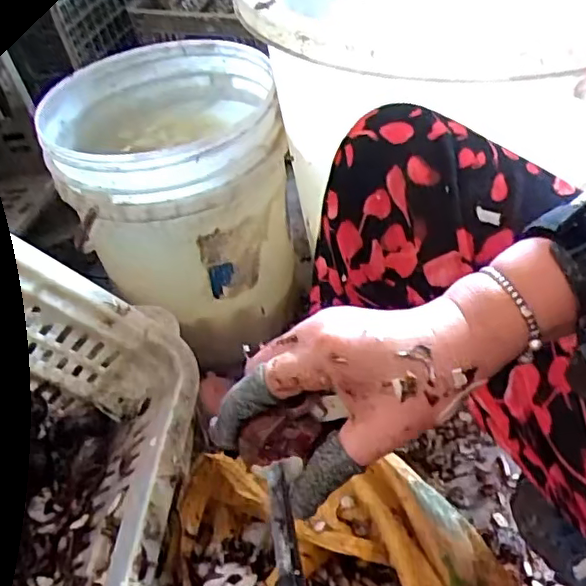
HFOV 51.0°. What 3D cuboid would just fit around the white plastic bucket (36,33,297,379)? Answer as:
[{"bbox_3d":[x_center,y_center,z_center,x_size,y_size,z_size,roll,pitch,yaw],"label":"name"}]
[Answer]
[{"bbox_3d":[-0.153,-0.121,0.849,0.271,0.322,0.300,-10,43,-4],"label":"white plastic bucket"}]

